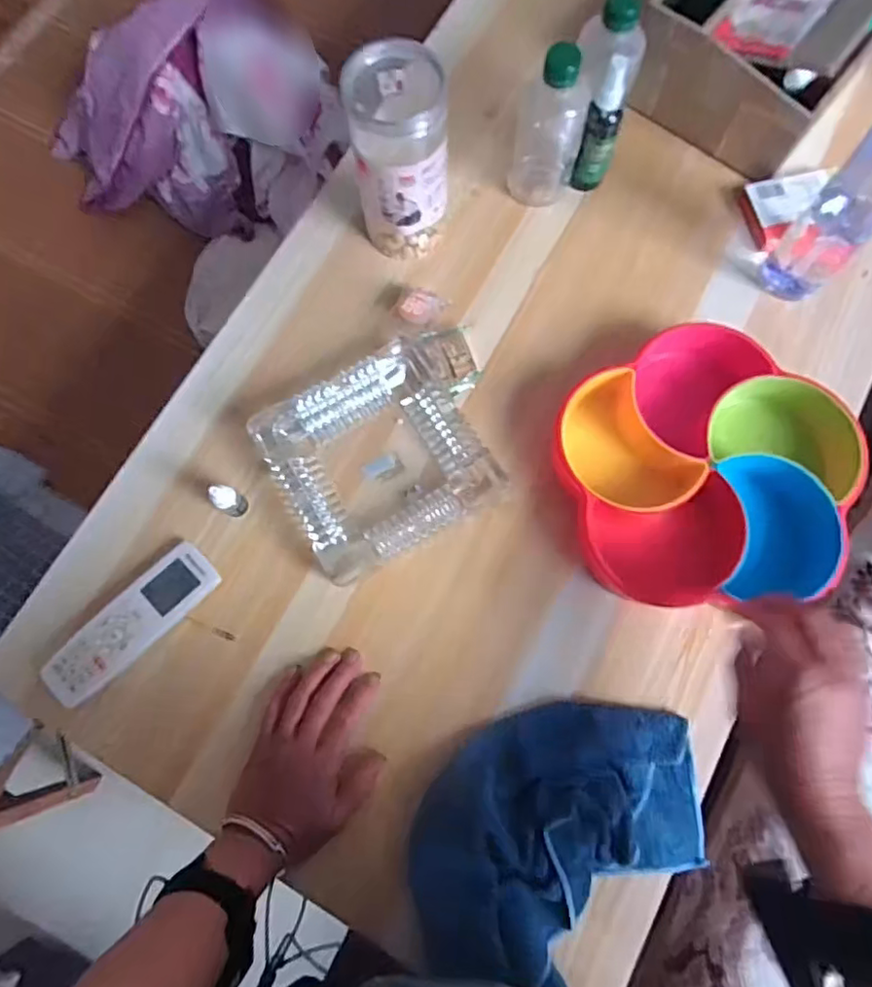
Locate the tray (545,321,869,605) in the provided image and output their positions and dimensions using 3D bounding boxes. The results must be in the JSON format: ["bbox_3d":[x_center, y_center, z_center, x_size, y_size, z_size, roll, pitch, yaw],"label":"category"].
[{"bbox_3d":[0.246,-0.025,0.540,0.245,0.061,0.236,-7,76,-1],"label":"tray"}]

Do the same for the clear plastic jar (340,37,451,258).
[{"bbox_3d":[-0.033,-0.308,0.550,0.081,0.163,0.087,0,76,0],"label":"clear plastic jar"}]

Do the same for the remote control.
[{"bbox_3d":[-0.262,0.112,0.512,0.050,0.020,0.156,43,80,10],"label":"remote control"}]

